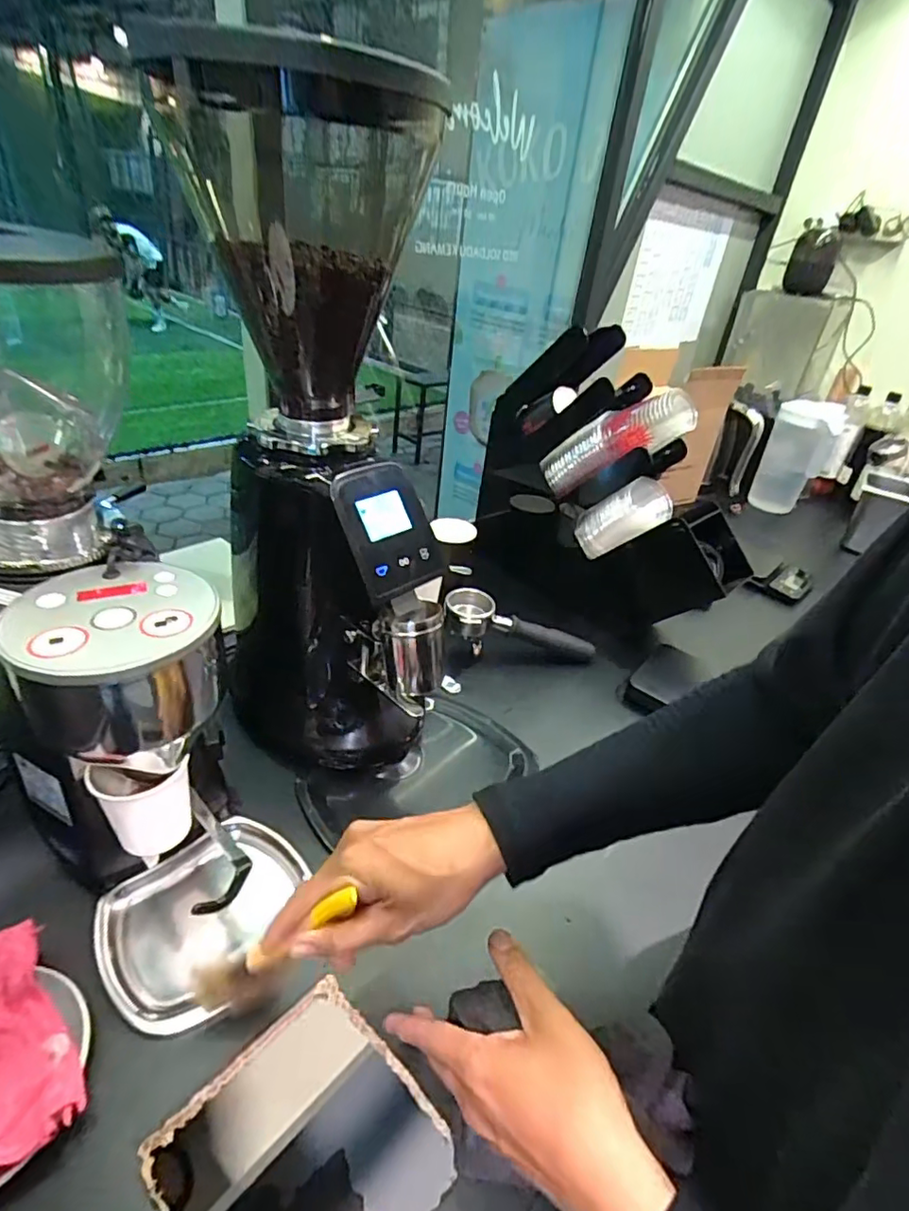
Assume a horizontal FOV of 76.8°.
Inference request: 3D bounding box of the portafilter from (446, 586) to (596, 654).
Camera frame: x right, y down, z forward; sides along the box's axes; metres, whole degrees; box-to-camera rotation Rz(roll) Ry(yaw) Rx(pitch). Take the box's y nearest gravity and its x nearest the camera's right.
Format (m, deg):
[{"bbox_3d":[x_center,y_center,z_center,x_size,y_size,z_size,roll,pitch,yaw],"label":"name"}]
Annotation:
[{"bbox_3d":[0.093,0.038,0.821,0.230,0.064,0.069,15,32,-11],"label":"portafilter"}]

